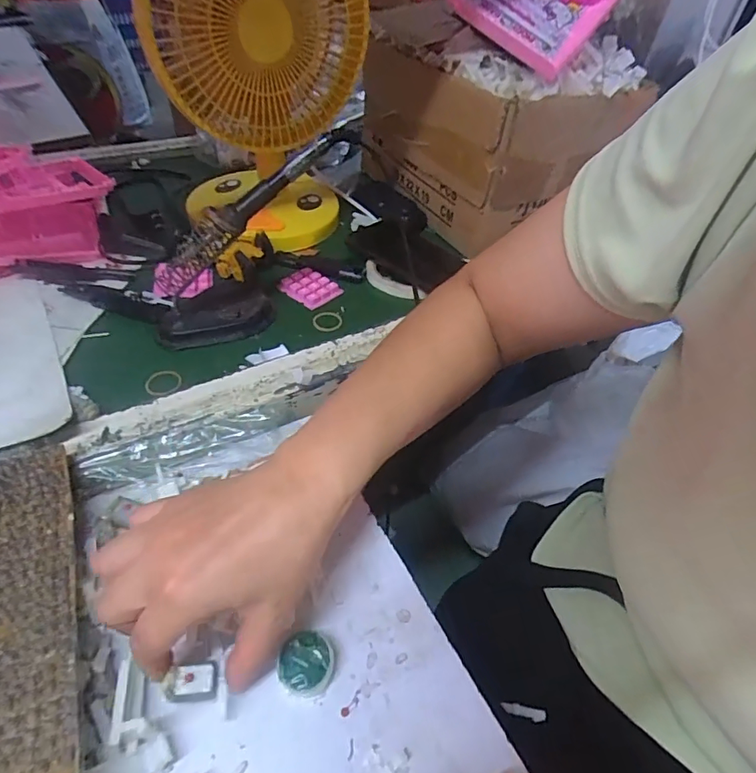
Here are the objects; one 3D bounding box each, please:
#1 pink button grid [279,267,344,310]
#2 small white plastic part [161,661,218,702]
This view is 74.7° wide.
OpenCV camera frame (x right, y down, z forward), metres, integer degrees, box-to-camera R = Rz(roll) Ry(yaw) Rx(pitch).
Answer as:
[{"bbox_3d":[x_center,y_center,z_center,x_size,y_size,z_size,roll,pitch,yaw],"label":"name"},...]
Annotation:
[{"bbox_3d":[-0.076,-0.112,0.552,0.058,0.007,0.048,34,52,25],"label":"pink button grid"},{"bbox_3d":[-0.103,0.162,0.272,0.027,0.007,0.018,-2,48,-5],"label":"small white plastic part"}]

